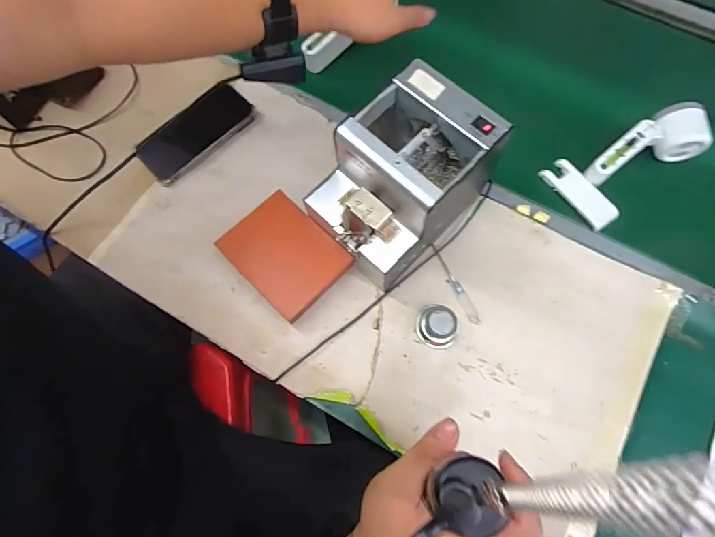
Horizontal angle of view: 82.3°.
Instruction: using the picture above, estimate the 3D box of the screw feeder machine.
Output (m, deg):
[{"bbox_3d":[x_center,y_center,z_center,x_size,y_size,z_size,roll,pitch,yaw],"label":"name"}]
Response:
[{"bbox_3d":[0.045,-0.089,0.445,0.166,0.148,0.126,-42,75,-14],"label":"screw feeder machine"}]

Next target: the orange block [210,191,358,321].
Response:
[{"bbox_3d":[-0.083,-0.013,0.476,0.130,0.043,0.098,43,76,13],"label":"orange block"}]

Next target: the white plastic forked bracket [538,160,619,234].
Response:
[{"bbox_3d":[0.283,-0.097,0.519,0.038,0.015,0.102,-33,75,-11],"label":"white plastic forked bracket"}]

